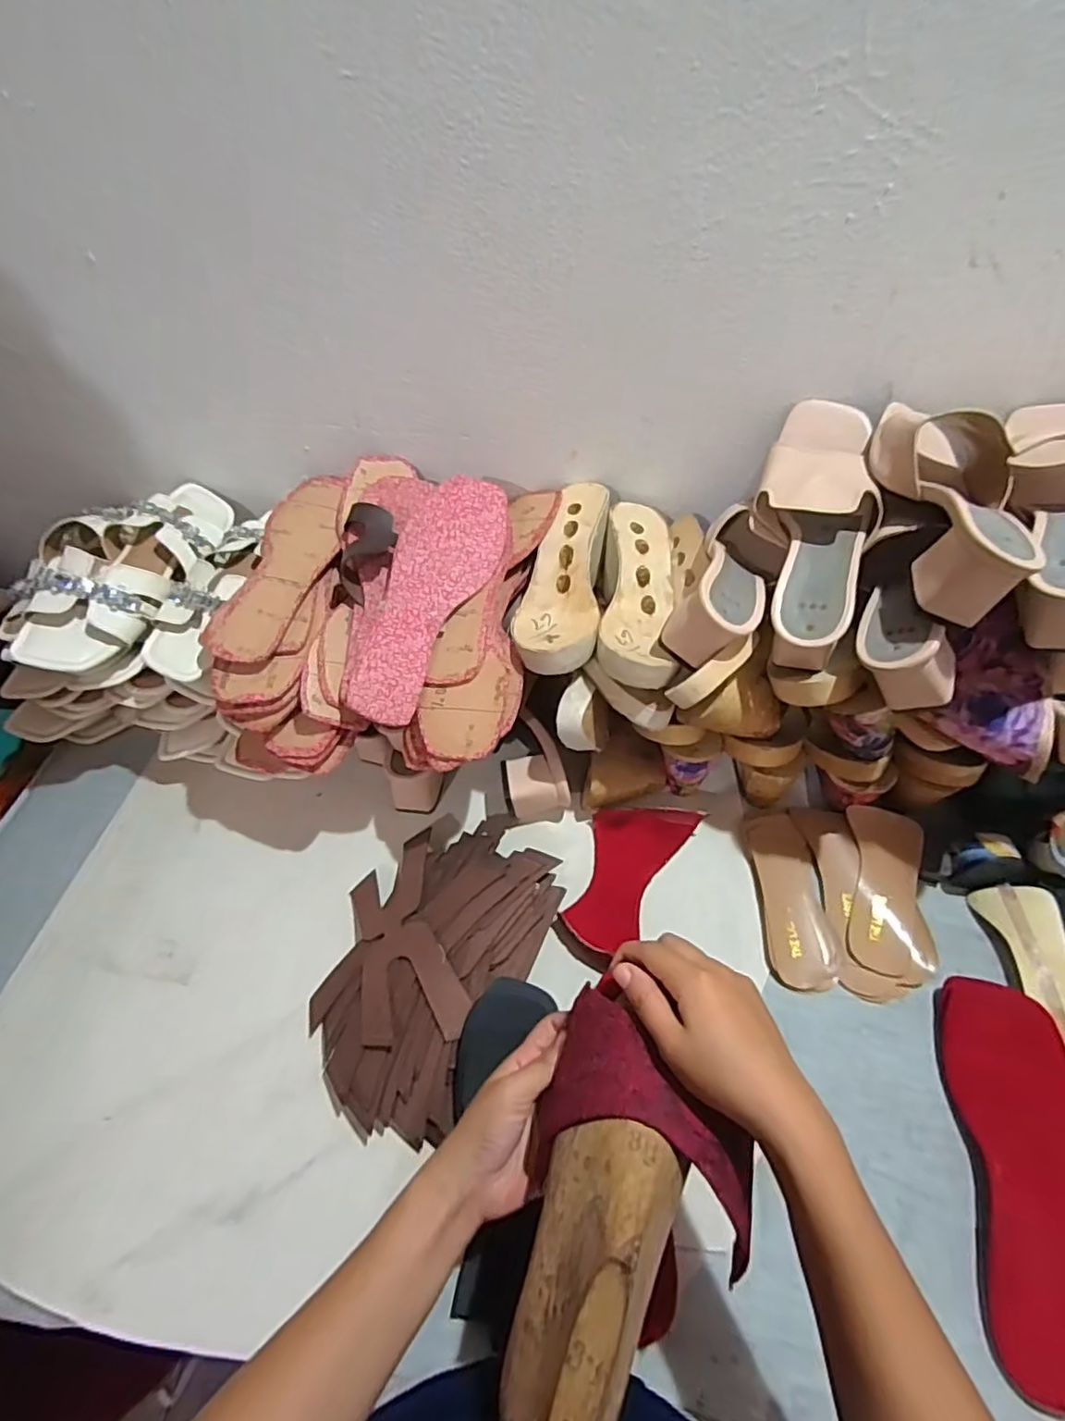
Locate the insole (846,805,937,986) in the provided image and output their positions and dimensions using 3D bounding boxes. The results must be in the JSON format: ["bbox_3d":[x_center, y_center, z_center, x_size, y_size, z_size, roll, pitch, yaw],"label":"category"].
[{"bbox_3d":[0.334,0.169,0.592,0.067,0.032,0.155,7,67,6],"label":"insole"}]

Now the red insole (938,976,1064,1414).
[{"bbox_3d":[0.363,0.332,0.457,0.082,0.044,0.241,8,53,7],"label":"red insole"}]

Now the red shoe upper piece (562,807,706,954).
[{"bbox_3d":[0.086,0.151,0.610,0.087,0.031,0.162,27,58,20],"label":"red shoe upper piece"}]

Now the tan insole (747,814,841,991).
[{"bbox_3d":[0.246,0.174,0.590,0.064,0.020,0.155,0,53,1],"label":"tan insole"}]

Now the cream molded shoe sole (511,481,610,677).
[{"bbox_3d":[0.027,-0.127,0.601,0.077,0.054,0.224,6,52,5],"label":"cream molded shoe sole"}]

